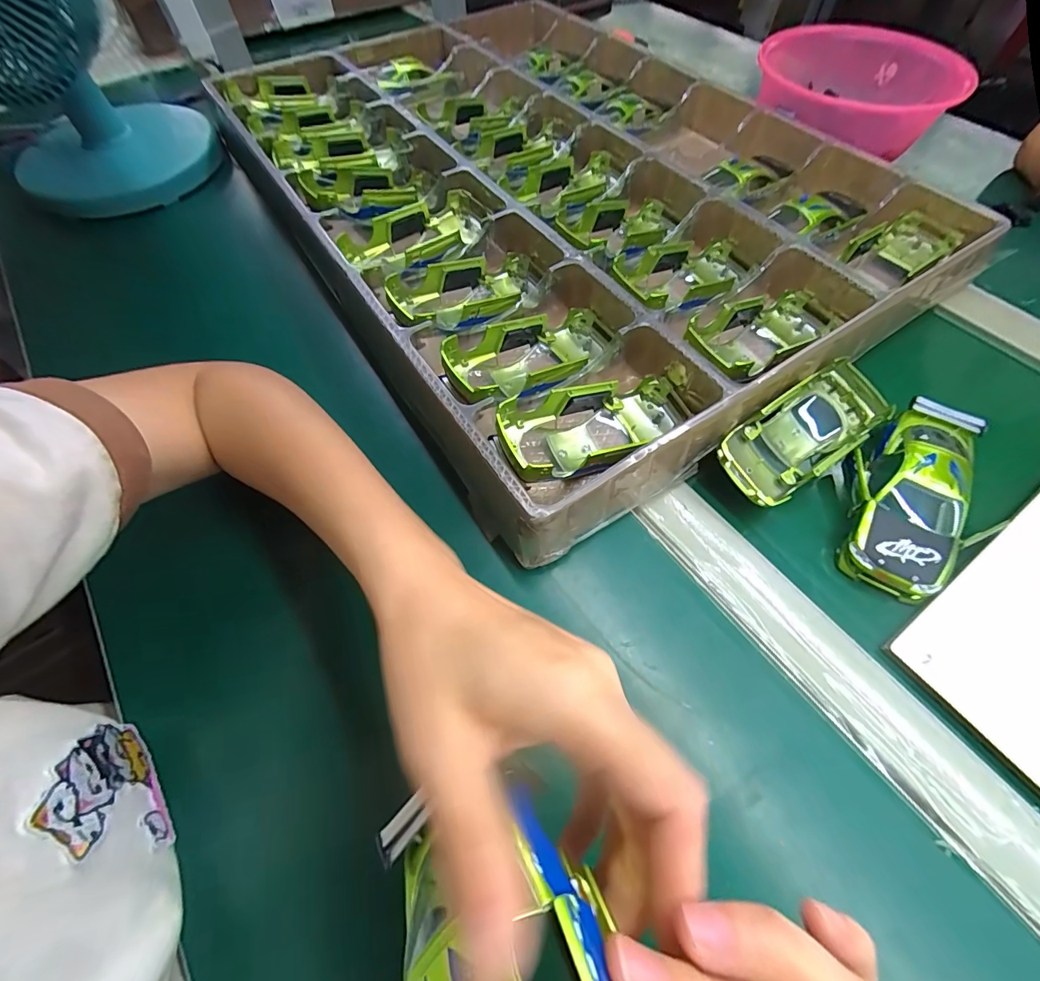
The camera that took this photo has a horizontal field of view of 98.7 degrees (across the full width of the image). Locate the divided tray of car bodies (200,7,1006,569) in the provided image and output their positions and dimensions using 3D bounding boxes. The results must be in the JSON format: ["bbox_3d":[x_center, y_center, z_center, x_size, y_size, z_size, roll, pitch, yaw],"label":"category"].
[{"bbox_3d":[0.026,-0.299,0.429,0.457,0.050,0.636,-30,64,-14],"label":"divided tray of car bodies"}]

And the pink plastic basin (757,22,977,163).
[{"bbox_3d":[0.337,-0.419,0.460,0.175,0.050,0.143,12,62,8],"label":"pink plastic basin"}]

